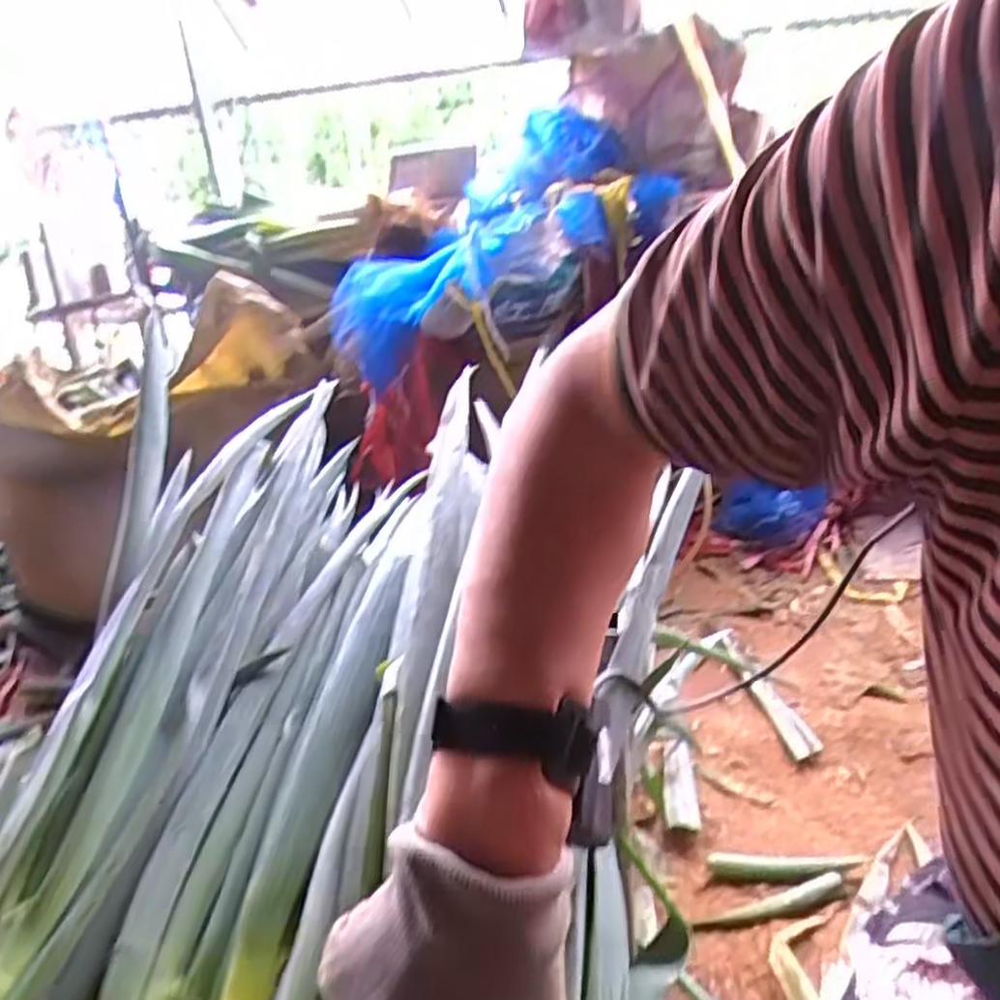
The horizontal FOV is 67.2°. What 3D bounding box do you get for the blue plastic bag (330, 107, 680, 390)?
[{"bbox_3d":[-0.033,-0.491,1.420,0.668,0.225,0.373,-32,29,0],"label":"blue plastic bag"}]

